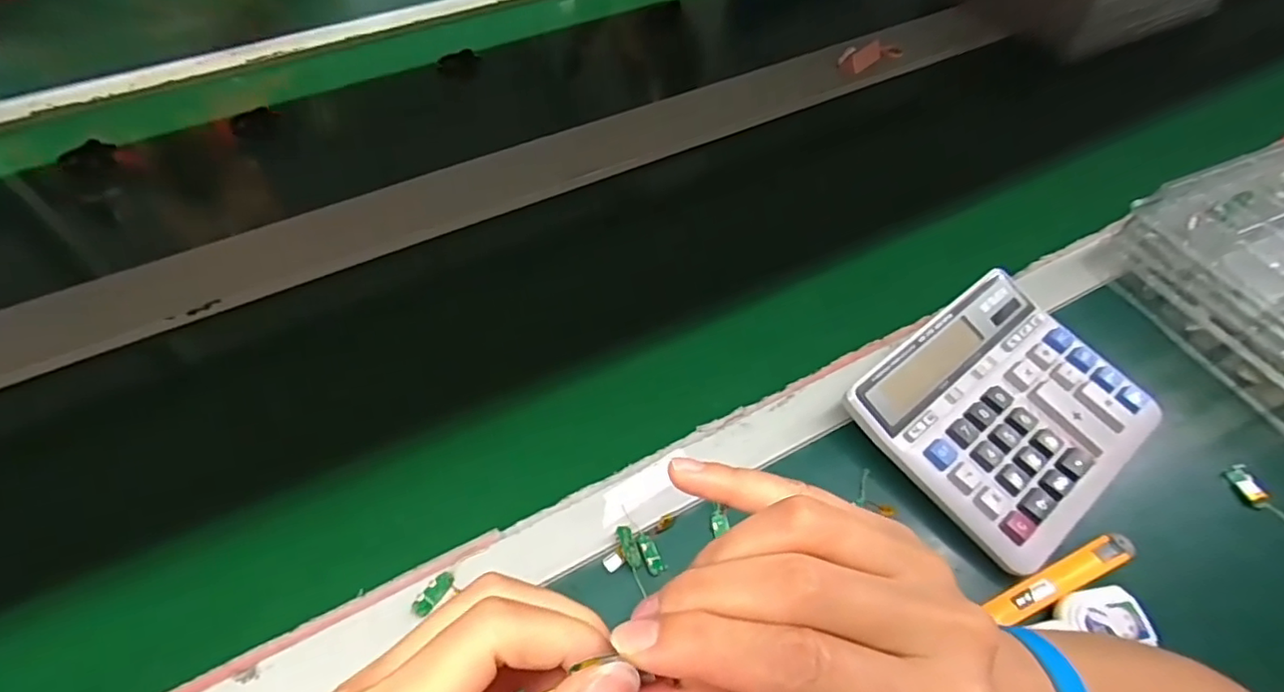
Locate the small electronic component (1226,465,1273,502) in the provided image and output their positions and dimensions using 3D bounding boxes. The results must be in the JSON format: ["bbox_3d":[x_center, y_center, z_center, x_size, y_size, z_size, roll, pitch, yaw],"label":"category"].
[{"bbox_3d":[0.428,0.097,0.427,0.009,0.011,0.028,-1,43,-2],"label":"small electronic component"}]

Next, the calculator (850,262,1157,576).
[{"bbox_3d":[0.262,0.041,0.434,0.184,0.030,0.154,-32,61,-21],"label":"calculator"}]

